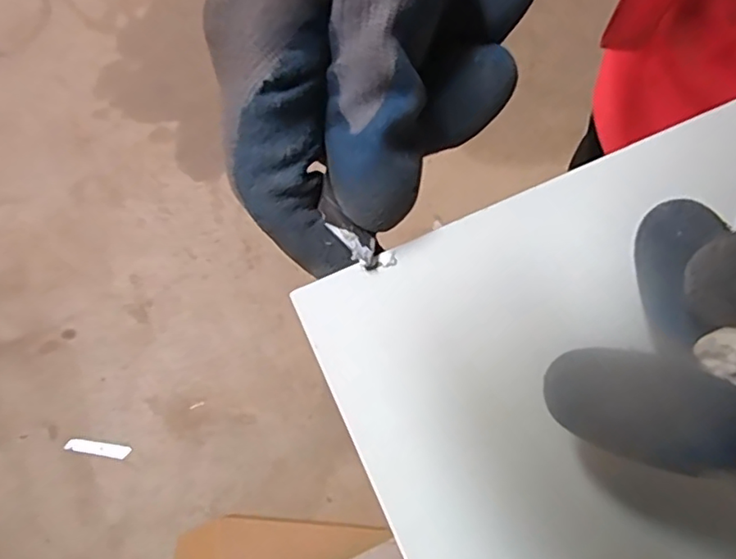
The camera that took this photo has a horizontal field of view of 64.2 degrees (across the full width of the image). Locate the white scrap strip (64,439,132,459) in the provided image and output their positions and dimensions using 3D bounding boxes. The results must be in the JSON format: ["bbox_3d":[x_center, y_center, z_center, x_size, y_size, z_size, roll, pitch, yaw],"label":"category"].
[{"bbox_3d":[-0.416,0.261,0.903,0.101,0.005,0.020,7,73,7],"label":"white scrap strip"}]

